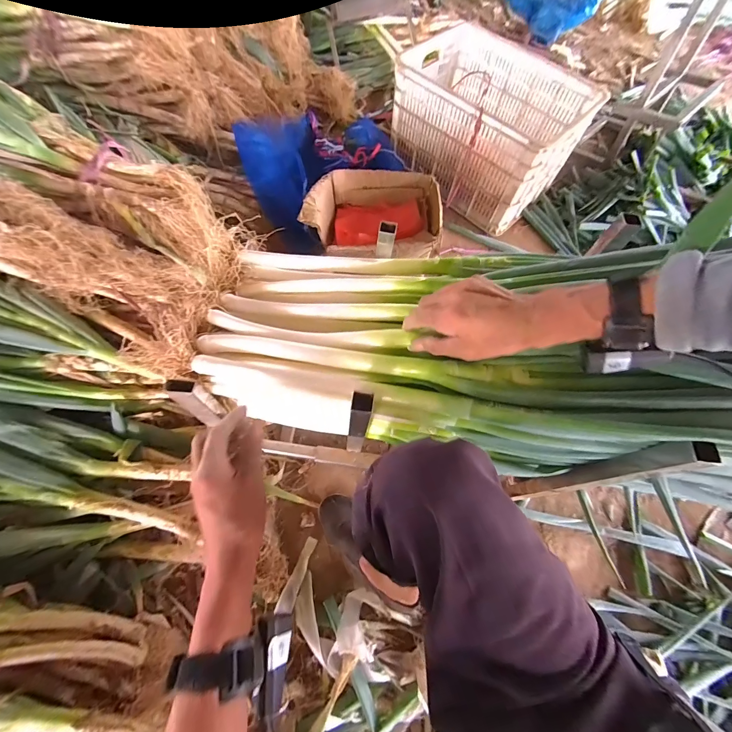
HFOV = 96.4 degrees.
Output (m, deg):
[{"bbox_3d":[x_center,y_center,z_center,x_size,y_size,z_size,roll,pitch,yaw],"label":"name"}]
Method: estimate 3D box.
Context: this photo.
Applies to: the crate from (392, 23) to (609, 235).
[{"bbox_3d":[0.369,-0.814,1.098,0.399,0.302,0.597,-40,74,-18],"label":"crate"}]

